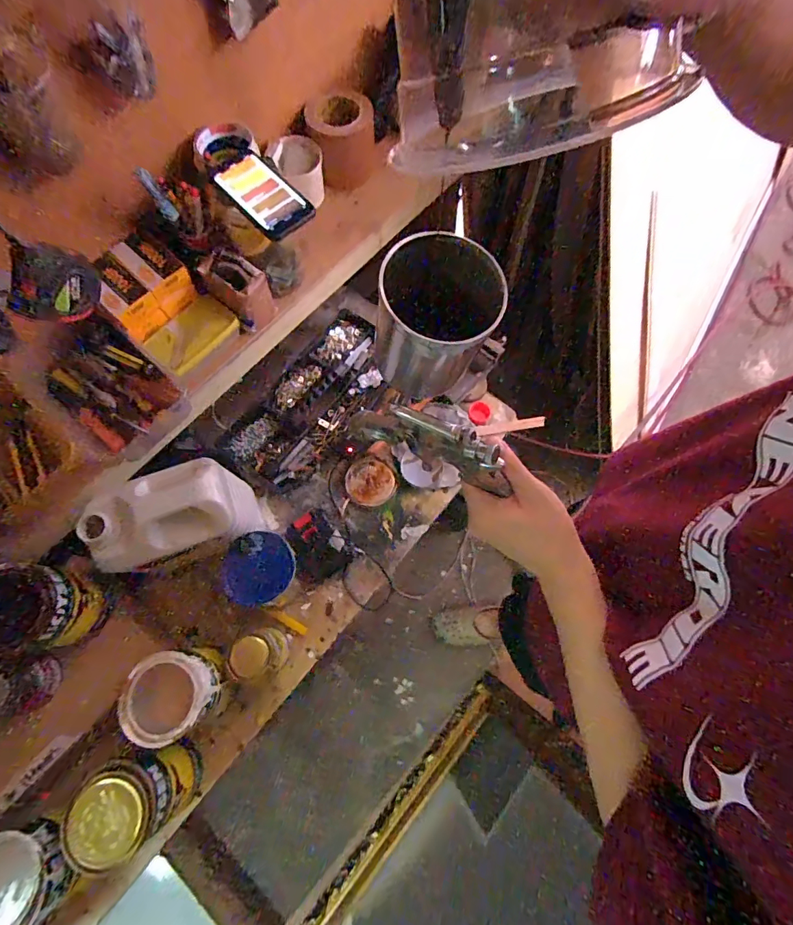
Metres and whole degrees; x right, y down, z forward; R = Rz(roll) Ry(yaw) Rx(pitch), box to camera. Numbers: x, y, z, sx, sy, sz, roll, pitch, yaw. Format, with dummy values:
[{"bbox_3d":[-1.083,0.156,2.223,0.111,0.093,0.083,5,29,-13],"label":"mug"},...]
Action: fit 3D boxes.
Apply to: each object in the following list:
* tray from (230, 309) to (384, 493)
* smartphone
[{"bbox_3d":[-0.146,-0.125,0.772,0.172,0.047,0.362,31,74,11],"label":"tray"},{"bbox_3d":[-0.177,-0.355,0.567,0.071,0.017,0.146,-43,75,-13],"label":"smartphone"}]

